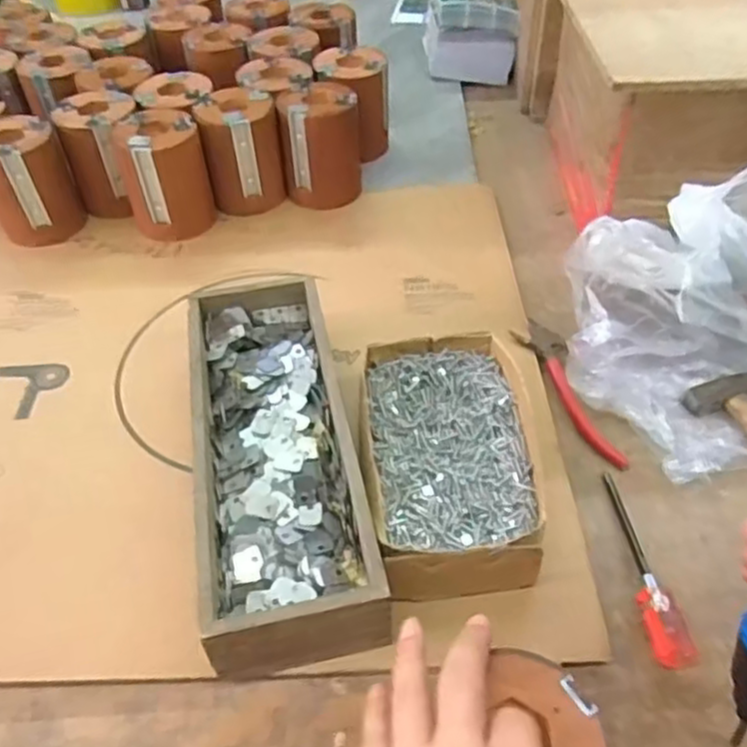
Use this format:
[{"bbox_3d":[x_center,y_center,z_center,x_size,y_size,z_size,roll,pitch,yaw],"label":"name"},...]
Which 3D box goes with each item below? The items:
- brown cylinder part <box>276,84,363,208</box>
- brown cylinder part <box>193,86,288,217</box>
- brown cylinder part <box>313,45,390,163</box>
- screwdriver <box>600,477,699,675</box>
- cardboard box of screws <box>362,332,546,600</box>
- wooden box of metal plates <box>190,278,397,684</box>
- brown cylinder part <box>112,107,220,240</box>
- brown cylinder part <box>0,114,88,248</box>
[{"bbox_3d":[-0.051,-0.229,0.716,0.077,0.098,0.077,-2,46,-1],"label":"brown cylinder part"},{"bbox_3d":[-0.131,-0.221,0.716,0.075,0.100,0.079,-10,47,-8],"label":"brown cylinder part"},{"bbox_3d":[-0.020,-0.287,0.771,0.077,0.099,0.090,-11,47,-9],"label":"brown cylinder part"},{"bbox_3d":[0.171,0.118,0.455,0.026,0.019,0.136,-3,46,-2],"label":"screwdriver"},{"bbox_3d":[0.051,0.061,0.475,0.111,0.055,0.193,-1,46,0],"label":"cardboard box of screws"},{"bbox_3d":[-0.066,0.052,0.481,0.098,0.065,0.282,-9,47,-7],"label":"wooden box of metal plates"},{"bbox_3d":[-0.200,-0.192,0.692,0.079,0.101,0.077,-15,48,-12],"label":"brown cylinder part"},{"bbox_3d":[-0.336,-0.189,0.691,0.078,0.097,0.087,-23,50,-19],"label":"brown cylinder part"}]

